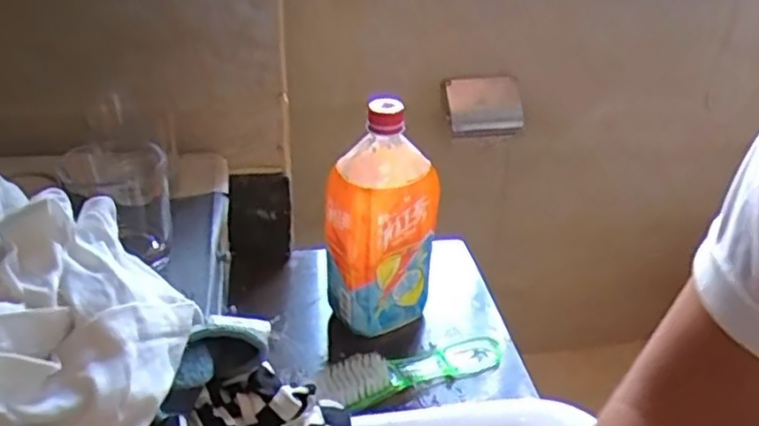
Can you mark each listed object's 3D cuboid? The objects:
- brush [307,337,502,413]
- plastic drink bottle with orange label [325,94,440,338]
[{"bbox_3d":[0.032,0.139,0.629,0.184,0.032,0.040,-3,31,-32],"label":"brush"},{"bbox_3d":[-0.001,0.016,0.650,0.091,0.227,0.072,-23,40,-33],"label":"plastic drink bottle with orange label"}]

